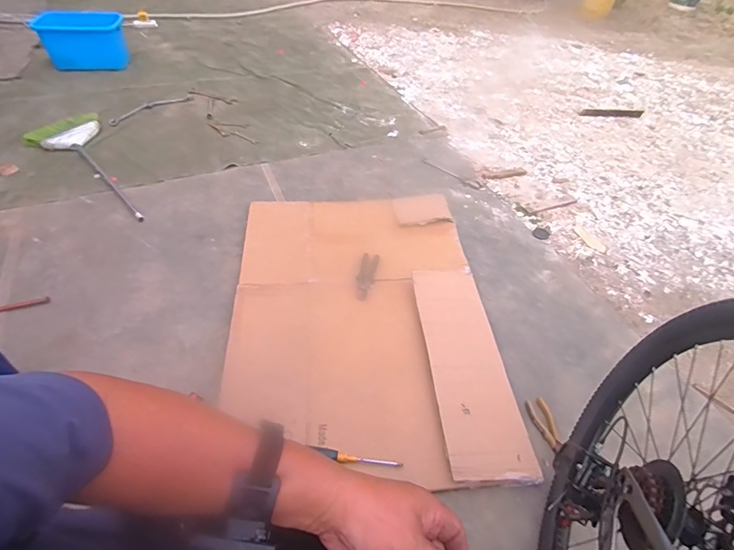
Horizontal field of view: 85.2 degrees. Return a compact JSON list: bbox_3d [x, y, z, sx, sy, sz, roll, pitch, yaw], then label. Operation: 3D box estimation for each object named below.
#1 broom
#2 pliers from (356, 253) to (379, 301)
[{"bbox_3d":[-1.036,-0.391,1.456,0.269,0.040,0.753,-29,58,-25],"label":"broom"},{"bbox_3d":[-0.001,-0.001,1.226,0.052,0.025,0.205,11,50,5],"label":"pliers"}]

